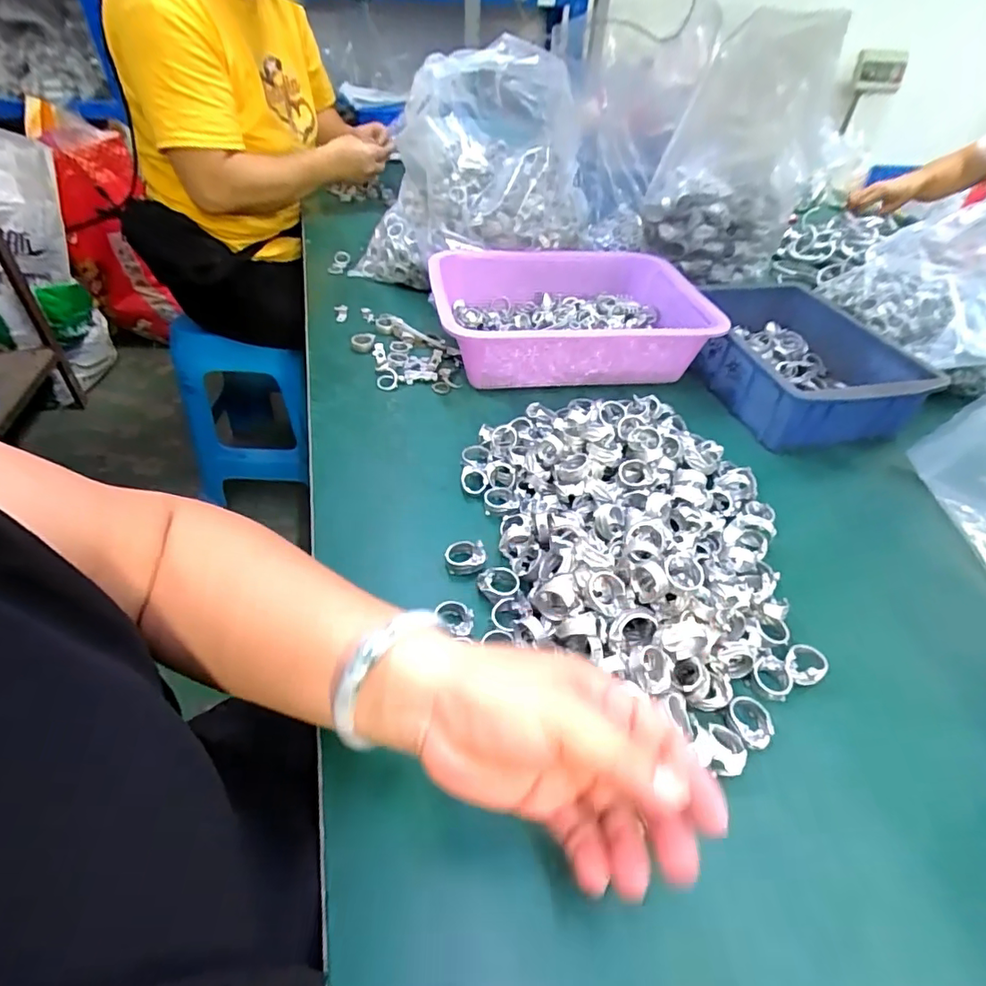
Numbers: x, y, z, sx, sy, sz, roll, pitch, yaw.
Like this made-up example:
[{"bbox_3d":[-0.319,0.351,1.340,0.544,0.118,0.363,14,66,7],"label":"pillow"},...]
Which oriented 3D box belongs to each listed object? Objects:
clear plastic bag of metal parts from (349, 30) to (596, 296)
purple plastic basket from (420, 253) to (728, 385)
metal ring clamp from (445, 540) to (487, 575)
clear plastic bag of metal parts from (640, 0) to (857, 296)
[{"bbox_3d":[-0.026,-0.412,0.702,0.294,0.264,0.189,2,44,-4],"label":"clear plastic bag of metal parts"},{"bbox_3d":[0.087,-0.204,0.627,0.302,0.080,0.216,-4,44,-9],"label":"purple plastic basket"},{"bbox_3d":[-0.020,0.046,0.396,0.030,0.018,0.024,5,44,0],"label":"metal ring clamp"},{"bbox_3d":[0.318,-0.438,0.704,0.174,0.154,0.293,19,87,14],"label":"clear plastic bag of metal parts"}]

